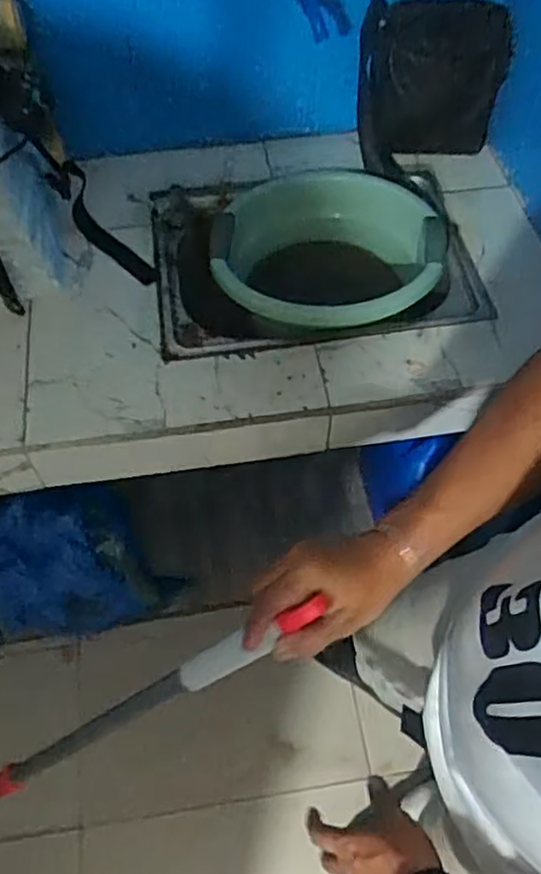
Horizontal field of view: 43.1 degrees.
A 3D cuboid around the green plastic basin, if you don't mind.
[{"bbox_3d":[0.095,-0.266,1.135,0.355,0.182,0.341,0,57,0],"label":"green plastic basin"}]

